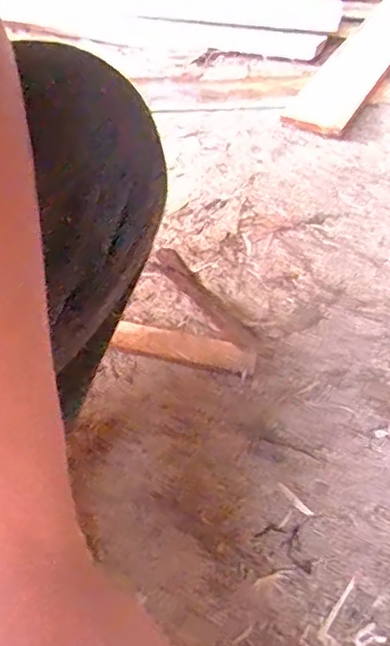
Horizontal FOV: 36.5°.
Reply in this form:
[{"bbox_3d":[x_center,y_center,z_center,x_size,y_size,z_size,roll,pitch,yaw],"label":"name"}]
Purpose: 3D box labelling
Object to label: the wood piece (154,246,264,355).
[{"bbox_3d":[0.011,-0.034,0.811,0.037,0.012,0.240,-23,53,-22],"label":"wood piece"}]

